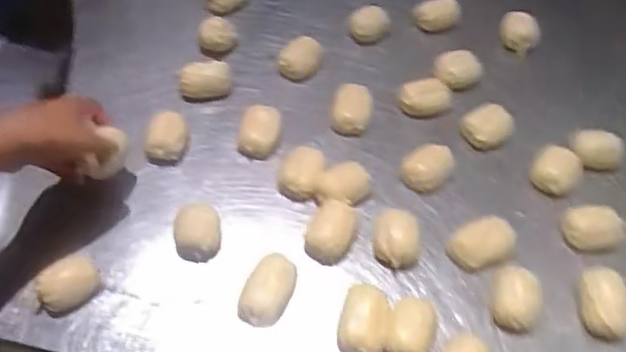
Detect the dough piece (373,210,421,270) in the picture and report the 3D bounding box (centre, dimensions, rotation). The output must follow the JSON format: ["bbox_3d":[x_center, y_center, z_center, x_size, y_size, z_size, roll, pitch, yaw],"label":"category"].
[{"bbox_3d":[0.084,0.061,0.620,0.047,0.027,0.061,10,53,4],"label":"dough piece"}]

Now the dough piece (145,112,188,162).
[{"bbox_3d":[-0.159,-0.047,0.683,0.040,0.030,0.060,0,53,-4],"label":"dough piece"}]

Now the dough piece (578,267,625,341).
[{"bbox_3d":[0.272,0.117,0.586,0.048,0.024,0.066,16,54,8],"label":"dough piece"}]

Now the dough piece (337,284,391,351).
[{"bbox_3d":[0.046,0.127,0.562,0.043,0.038,0.066,12,53,5],"label":"dough piece"}]

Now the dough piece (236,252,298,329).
[{"bbox_3d":[-0.039,0.101,0.574,0.034,0.038,0.065,24,55,13],"label":"dough piece"}]

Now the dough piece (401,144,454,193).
[{"bbox_3d":[0.123,-0.008,0.670,0.059,0.027,0.045,-35,63,-26],"label":"dough piece"}]

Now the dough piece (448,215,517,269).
[{"bbox_3d":[0.166,0.067,0.620,0.062,0.030,0.043,-20,60,-14],"label":"dough piece"}]

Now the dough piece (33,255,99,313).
[{"bbox_3d":[-0.222,0.099,0.571,0.039,0.032,0.054,38,59,22],"label":"dough piece"}]

